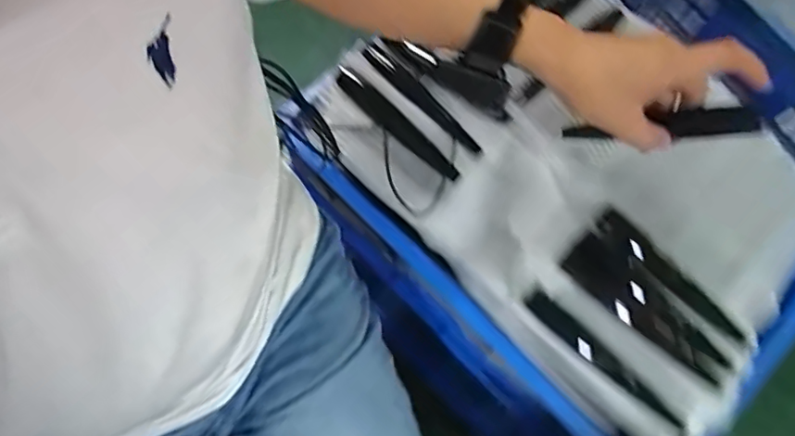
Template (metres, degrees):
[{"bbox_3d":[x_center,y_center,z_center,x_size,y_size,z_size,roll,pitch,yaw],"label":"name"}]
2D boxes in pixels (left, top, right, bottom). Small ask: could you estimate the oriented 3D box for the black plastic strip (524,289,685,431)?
[{"bbox_3d":[0.193,0.134,0.531,0.169,0.004,0.023,43,109,18],"label":"black plastic strip"}]

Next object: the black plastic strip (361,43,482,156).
[{"bbox_3d":[0.025,-0.128,0.605,0.023,0.013,0.170,-42,76,-15],"label":"black plastic strip"}]

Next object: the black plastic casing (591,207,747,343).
[{"bbox_3d":[0.262,0.056,0.537,0.029,0.007,0.168,-43,77,-16],"label":"black plastic casing"}]

